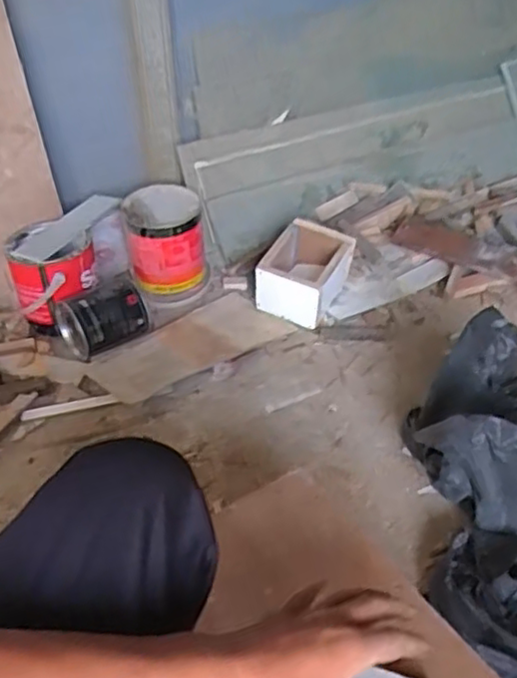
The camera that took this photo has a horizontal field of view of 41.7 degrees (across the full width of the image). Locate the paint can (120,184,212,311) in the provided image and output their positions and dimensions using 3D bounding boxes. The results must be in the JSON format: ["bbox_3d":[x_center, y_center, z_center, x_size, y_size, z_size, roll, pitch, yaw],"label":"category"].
[{"bbox_3d":[-0.178,-0.187,1.313,0.148,0.151,0.169,-12,40,-12],"label":"paint can"}]

